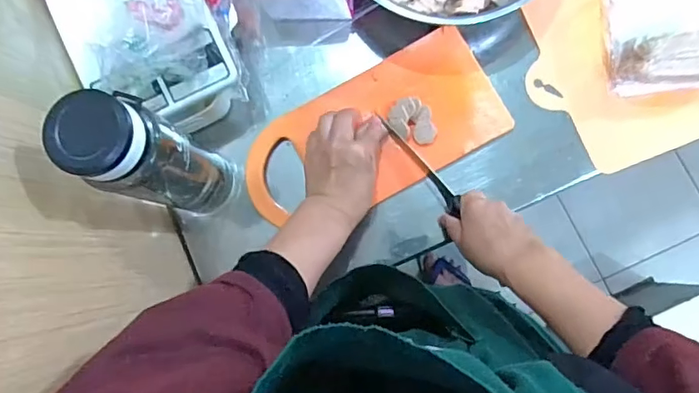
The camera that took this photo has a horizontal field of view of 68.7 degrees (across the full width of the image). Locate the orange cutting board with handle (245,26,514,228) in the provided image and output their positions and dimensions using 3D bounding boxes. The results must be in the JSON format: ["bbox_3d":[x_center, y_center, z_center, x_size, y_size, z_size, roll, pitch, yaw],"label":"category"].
[{"bbox_3d":[0.024,-0.070,0.582,0.293,0.015,0.142,-27,82,2],"label":"orange cutting board with handle"}]

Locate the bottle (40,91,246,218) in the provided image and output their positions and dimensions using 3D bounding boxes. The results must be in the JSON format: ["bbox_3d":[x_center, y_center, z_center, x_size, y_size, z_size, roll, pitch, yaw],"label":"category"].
[{"bbox_3d":[-0.176,-0.030,0.486,0.067,0.252,0.073,7,84,7],"label":"bottle"}]

